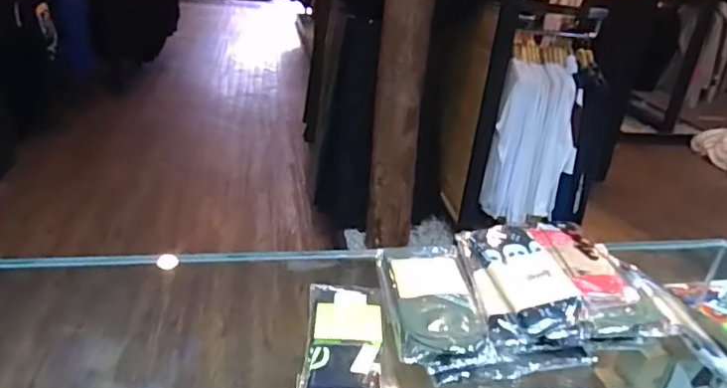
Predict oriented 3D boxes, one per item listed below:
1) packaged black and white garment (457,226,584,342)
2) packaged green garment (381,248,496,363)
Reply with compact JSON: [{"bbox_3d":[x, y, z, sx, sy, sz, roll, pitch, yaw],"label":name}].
[{"bbox_3d":[0.199,0.105,0.715,0.116,0.048,0.176,2,27,-7],"label":"packaged black and white garment"},{"bbox_3d":[0.086,0.125,0.712,0.107,0.023,0.230,2,27,-7],"label":"packaged green garment"}]

